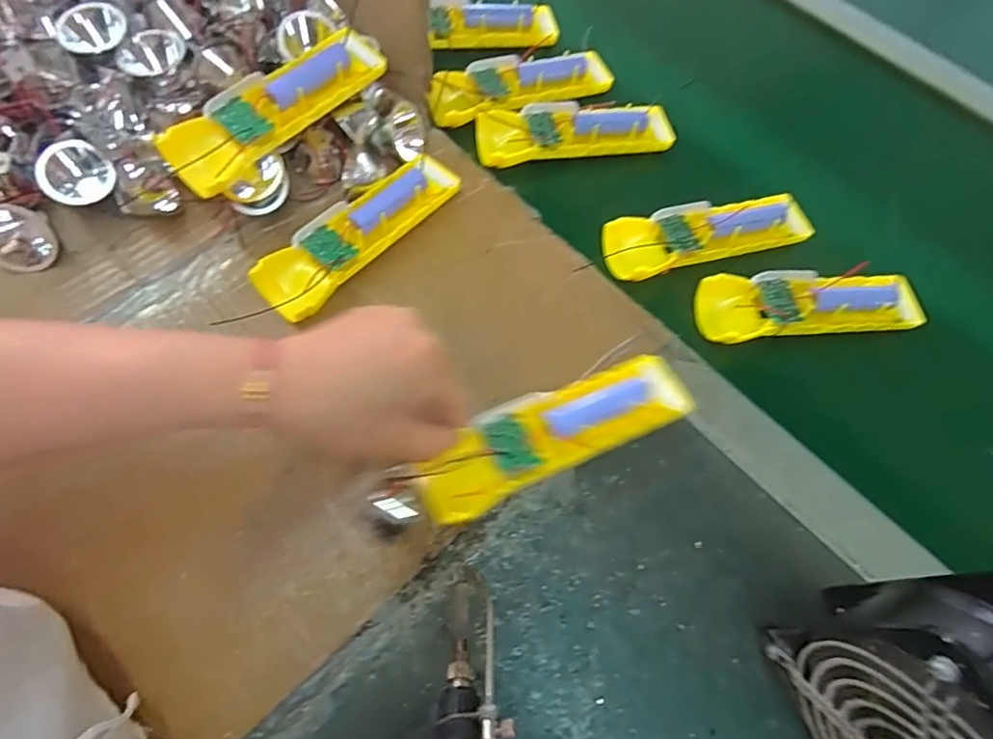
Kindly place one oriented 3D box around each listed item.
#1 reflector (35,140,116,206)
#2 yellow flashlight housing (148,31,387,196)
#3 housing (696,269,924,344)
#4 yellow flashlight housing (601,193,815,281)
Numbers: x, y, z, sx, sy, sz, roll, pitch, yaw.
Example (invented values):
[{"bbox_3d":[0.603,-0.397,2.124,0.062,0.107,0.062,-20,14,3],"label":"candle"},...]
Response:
[{"bbox_3d":[-0.290,-0.134,0.383,0.030,0.039,0.040,15,38,33],"label":"reflector"},{"bbox_3d":[-0.151,-0.182,0.388,0.162,0.031,0.050,-40,74,-18],"label":"yellow flashlight housing"},{"bbox_3d":[0.224,-0.049,0.403,0.156,0.022,0.050,-5,67,-5],"label":"housing"},{"bbox_3d":[0.160,-0.105,0.426,0.160,0.025,0.049,-12,67,-8],"label":"yellow flashlight housing"}]

